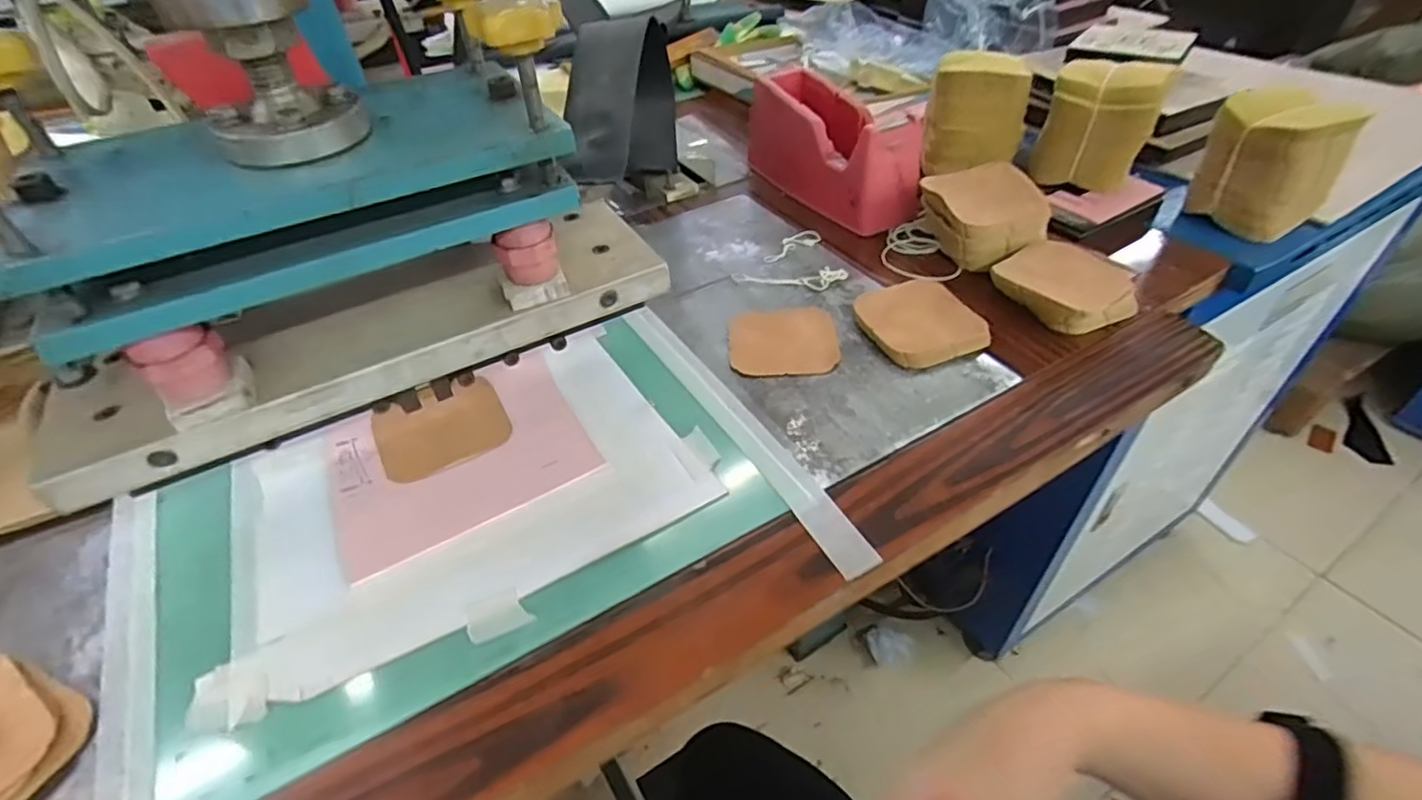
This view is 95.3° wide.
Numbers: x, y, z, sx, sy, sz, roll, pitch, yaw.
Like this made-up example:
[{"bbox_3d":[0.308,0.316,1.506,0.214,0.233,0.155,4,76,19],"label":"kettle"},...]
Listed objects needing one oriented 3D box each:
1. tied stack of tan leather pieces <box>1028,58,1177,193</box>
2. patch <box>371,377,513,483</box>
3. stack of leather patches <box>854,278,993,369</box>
[{"bbox_3d":[0.337,-0.237,0.566,0.086,0.097,0.052,27,51,28],"label":"tied stack of tan leather pieces"},{"bbox_3d":[-0.180,0.018,0.435,0.081,0.004,0.076,-23,48,-20],"label":"patch"},{"bbox_3d":[0.157,-0.058,0.486,0.080,0.016,0.082,-16,46,-15],"label":"stack of leather patches"}]

